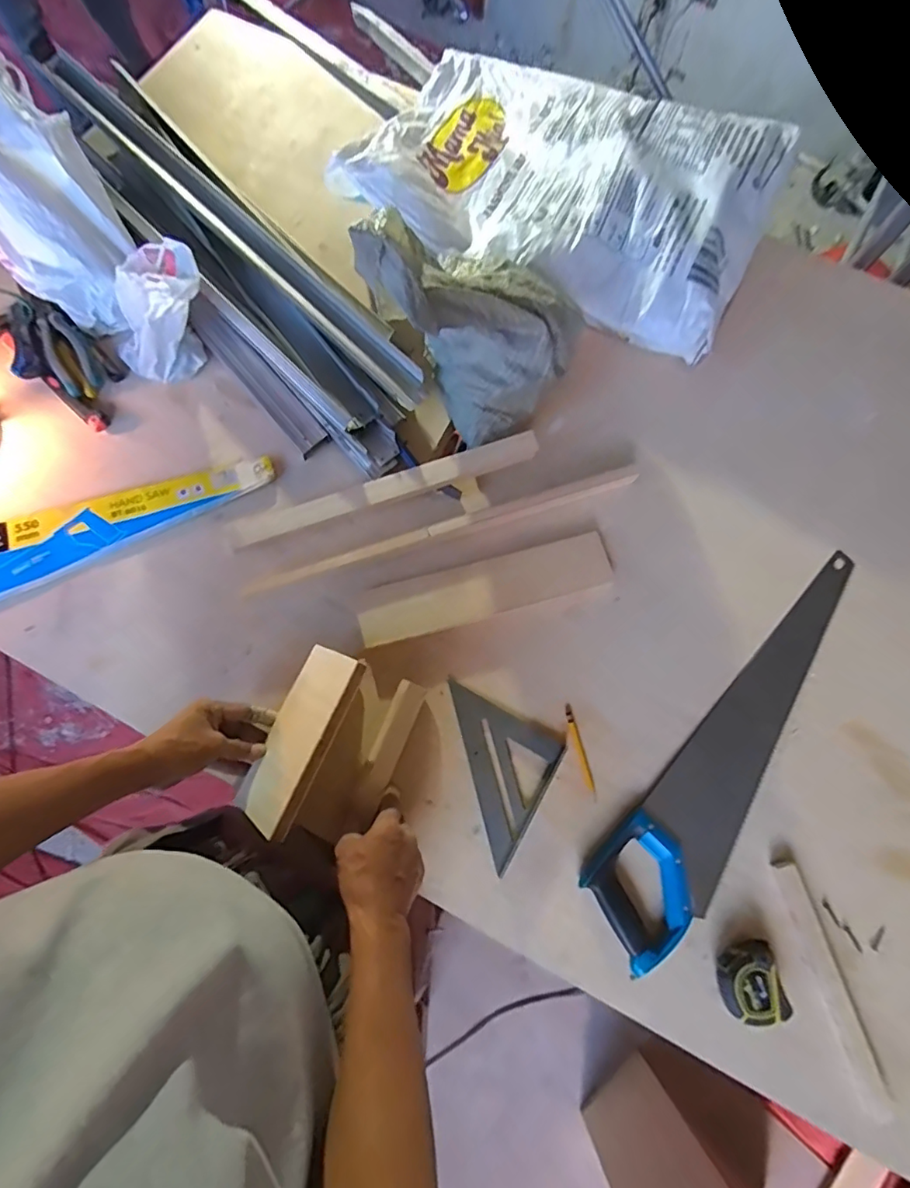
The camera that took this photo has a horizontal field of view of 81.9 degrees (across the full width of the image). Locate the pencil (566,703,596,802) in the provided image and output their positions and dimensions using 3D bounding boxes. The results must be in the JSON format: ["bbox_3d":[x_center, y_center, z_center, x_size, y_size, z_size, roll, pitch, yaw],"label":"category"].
[{"bbox_3d":[0.167,0.209,0.699,0.011,0.005,0.122,-13,76,-4],"label":"pencil"}]

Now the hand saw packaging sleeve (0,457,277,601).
[{"bbox_3d":[-0.536,-0.103,0.754,0.537,0.026,0.116,-28,78,-8],"label":"hand saw packaging sleeve"}]

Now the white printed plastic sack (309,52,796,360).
[{"bbox_3d":[0.170,-0.664,0.843,0.634,0.114,0.452,30,77,7],"label":"white printed plastic sack"}]

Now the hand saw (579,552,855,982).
[{"bbox_3d":[0.398,0.203,0.703,0.132,0.035,0.601,43,79,9],"label":"hand saw"}]

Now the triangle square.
[{"bbox_3d":[0.080,0.219,0.689,0.123,0.016,0.228,-15,76,-5],"label":"triangle square"}]

